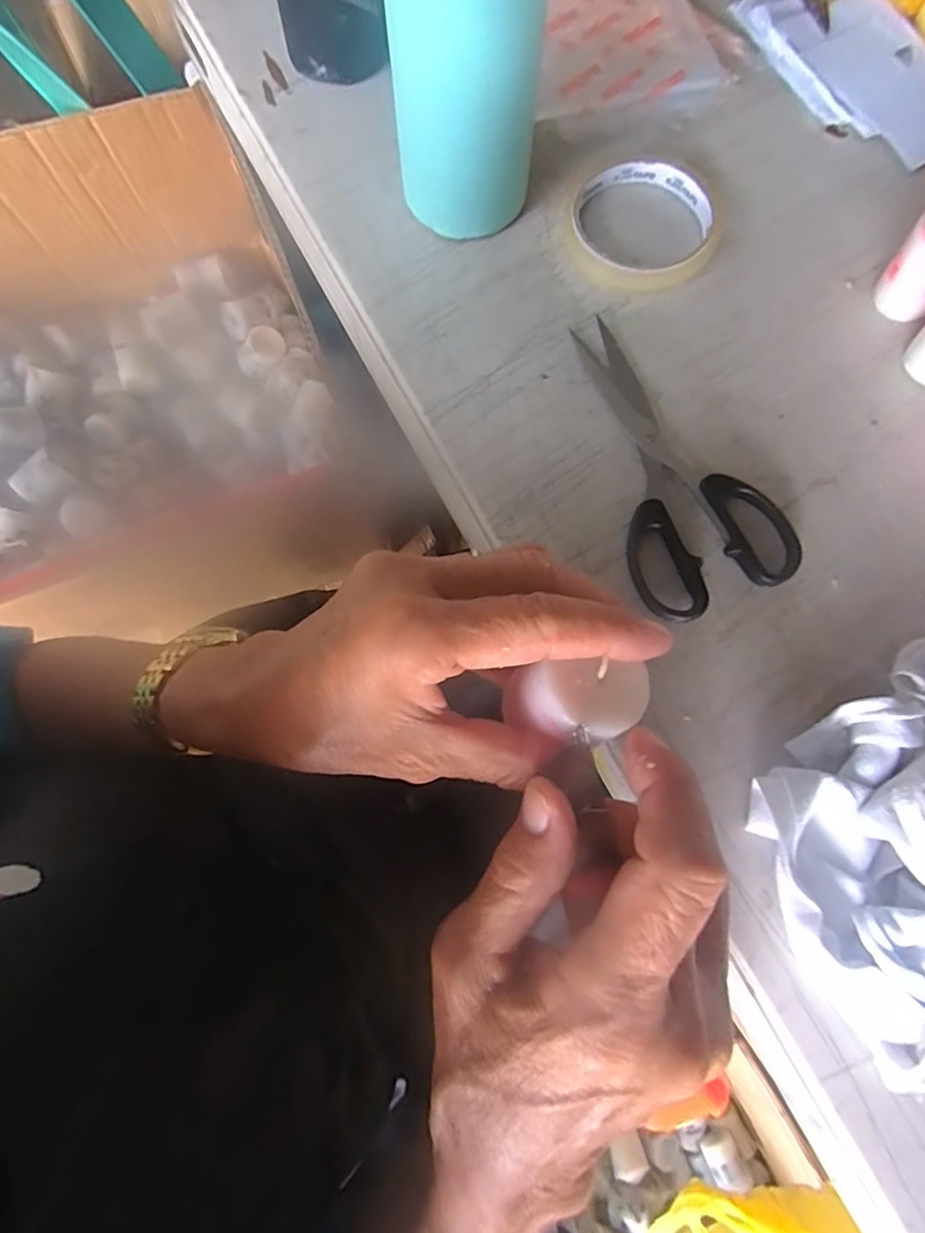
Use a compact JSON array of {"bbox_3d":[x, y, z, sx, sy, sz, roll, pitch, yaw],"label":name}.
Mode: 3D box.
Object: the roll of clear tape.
[{"bbox_3d":[0.103,-0.226,0.326,0.089,0.011,0.089,0,76,0],"label":"roll of clear tape"}]

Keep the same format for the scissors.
[{"bbox_3d":[0.107,-0.082,0.290,0.075,0.013,0.165,-14,77,-4],"label":"scissors"}]

